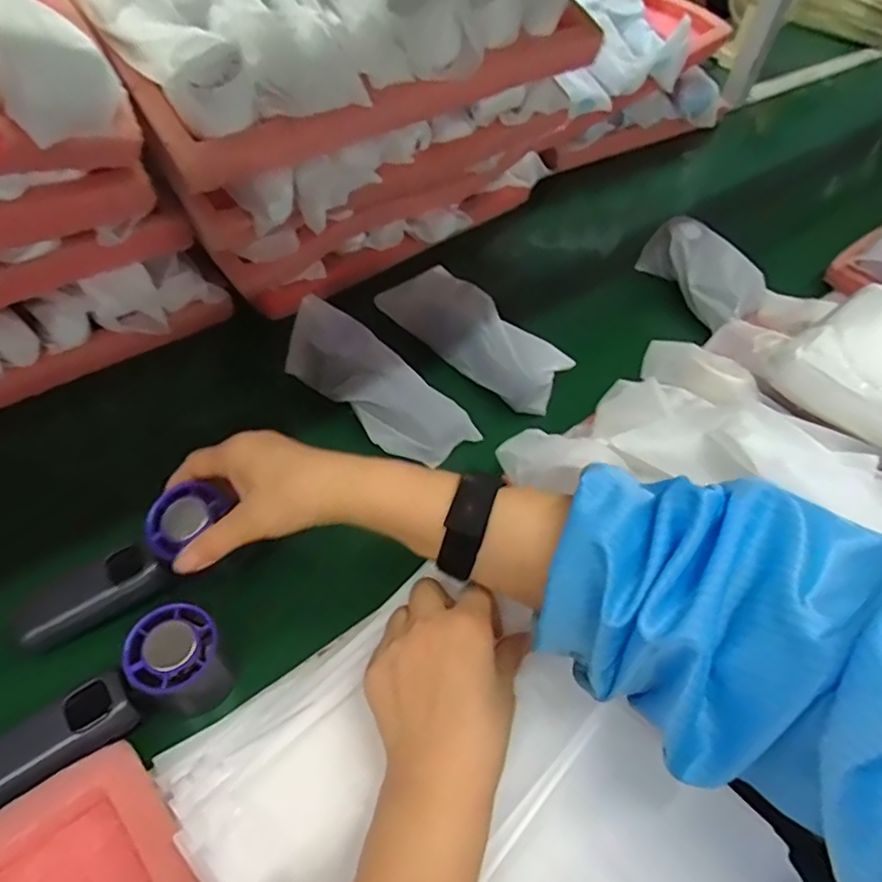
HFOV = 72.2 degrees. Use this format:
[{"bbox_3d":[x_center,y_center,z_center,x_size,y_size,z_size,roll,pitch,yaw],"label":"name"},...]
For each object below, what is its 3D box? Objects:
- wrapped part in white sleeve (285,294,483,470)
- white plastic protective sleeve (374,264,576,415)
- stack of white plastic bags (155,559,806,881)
[{"bbox_3d":[-0.061,-0.048,0.545,0.189,0.044,0.068,39,56,10],"label":"wrapped part in white sleeve"},{"bbox_3d":[0.035,-0.105,0.601,0.196,0.050,0.069,37,55,23],"label":"white plastic protective sleeve"},{"bbox_3d":[0.019,0.207,0.332,0.285,0.039,0.217,37,56,25],"label":"stack of white plastic bags"}]

